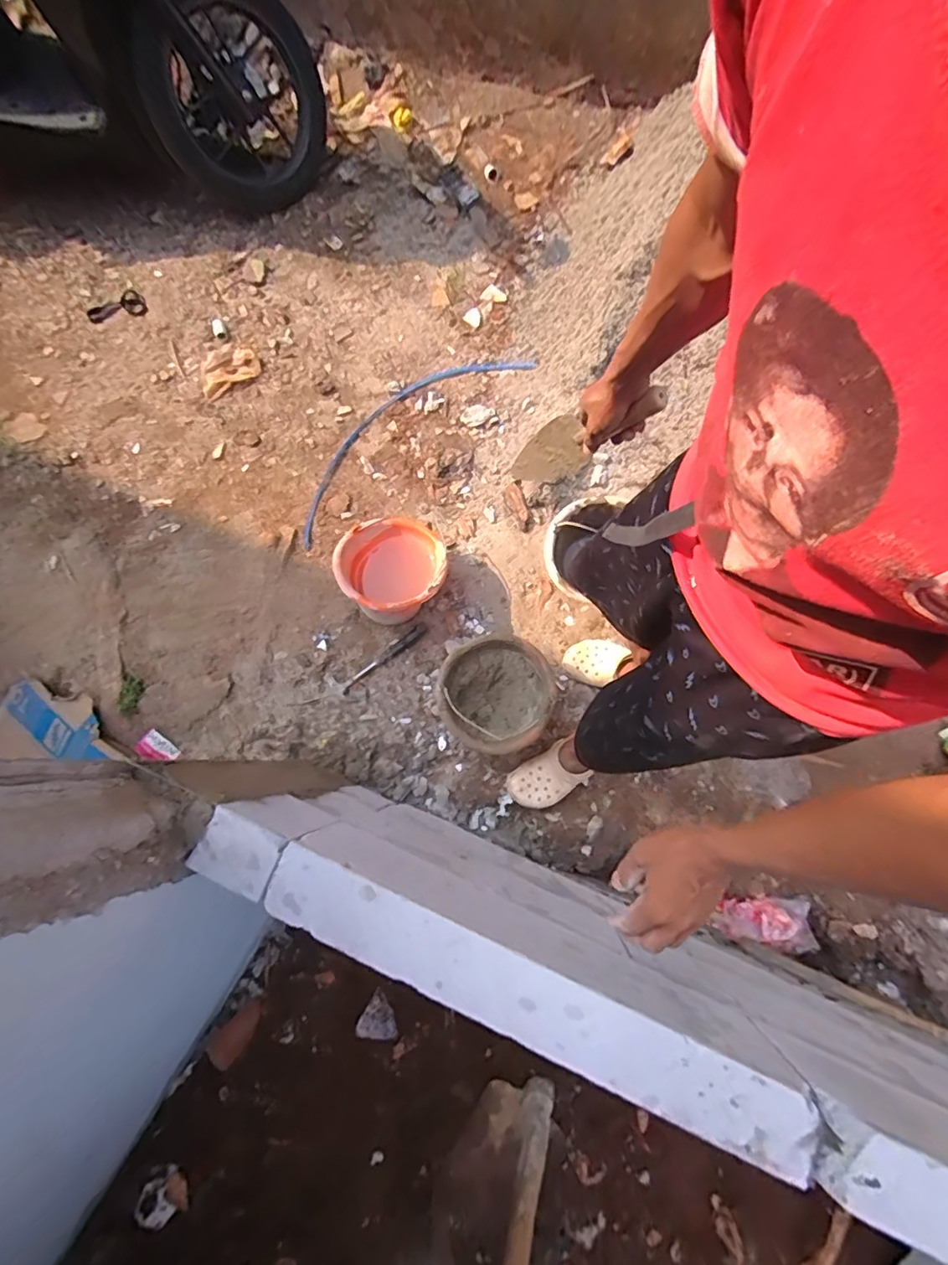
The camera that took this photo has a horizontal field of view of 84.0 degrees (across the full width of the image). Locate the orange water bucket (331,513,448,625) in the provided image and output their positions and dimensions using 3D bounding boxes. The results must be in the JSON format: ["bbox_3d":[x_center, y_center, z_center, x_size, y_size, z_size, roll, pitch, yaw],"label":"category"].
[{"bbox_3d":[-0.193,-0.147,1.284,0.246,0.186,0.226,-1,76,3],"label":"orange water bucket"}]

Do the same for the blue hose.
[{"bbox_3d":[-0.208,-0.573,1.493,0.817,0.024,0.238,-39,70,-6],"label":"blue hose"}]

